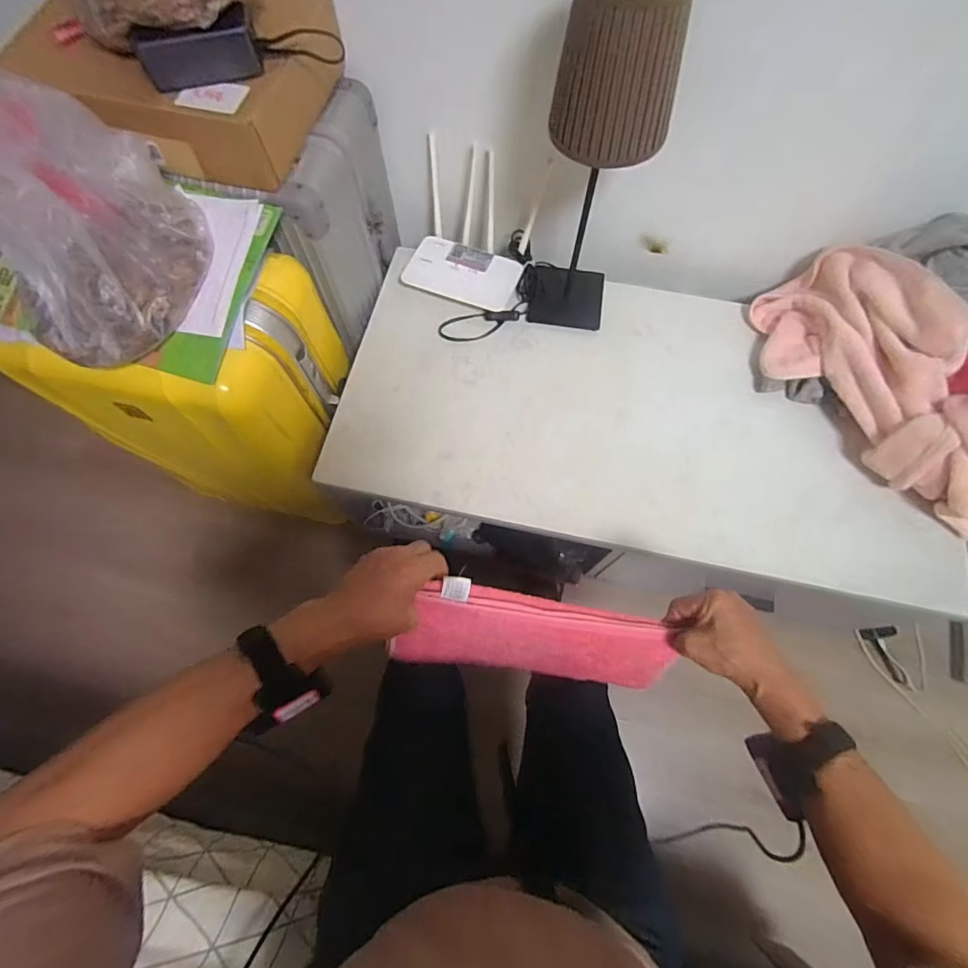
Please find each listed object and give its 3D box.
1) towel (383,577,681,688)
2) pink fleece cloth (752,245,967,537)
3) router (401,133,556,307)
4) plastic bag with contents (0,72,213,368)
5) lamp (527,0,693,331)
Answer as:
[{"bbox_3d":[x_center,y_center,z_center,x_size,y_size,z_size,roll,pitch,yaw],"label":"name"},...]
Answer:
[{"bbox_3d":[0.059,0.191,0.573,0.309,0.180,0.026,15,46,-6],"label":"towel"},{"bbox_3d":[0.631,-0.155,0.729,0.161,0.183,0.486,-31,73,-10],"label":"pink fleece cloth"},{"bbox_3d":[-0.021,-0.457,0.839,0.203,0.145,0.219,16,71,6],"label":"router"},{"bbox_3d":[-0.459,-0.306,0.554,0.208,0.152,0.259,-32,73,-10],"label":"plastic bag with contents"},{"bbox_3d":[0.153,-0.415,0.680,0.130,0.457,0.120,11,70,4],"label":"lamp"}]

